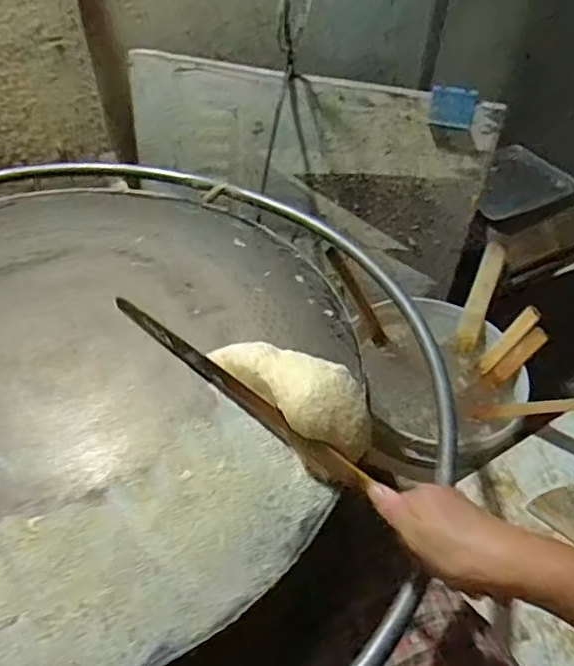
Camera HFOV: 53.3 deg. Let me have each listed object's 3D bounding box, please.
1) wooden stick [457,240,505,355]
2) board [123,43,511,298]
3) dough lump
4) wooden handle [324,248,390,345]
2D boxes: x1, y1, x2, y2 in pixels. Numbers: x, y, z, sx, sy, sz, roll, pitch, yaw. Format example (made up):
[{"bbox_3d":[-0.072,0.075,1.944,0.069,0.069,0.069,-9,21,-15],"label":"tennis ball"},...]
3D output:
[{"bbox_3d":[0.308,-0.056,0.914,0.035,0.177,0.023,16,9,12],"label":"wooden stick"},{"bbox_3d":[0.032,-0.267,1.001,0.593,0.345,0.022,9,38,5],"label":"board"},{"bbox_3d":[0.009,0.041,0.526,0.069,0.048,0.169,-30,55,-28],"label":"dough lump"},{"bbox_3d":[0.112,-0.056,0.906,0.025,0.178,0.016,-42,18,-34],"label":"wooden handle"}]

